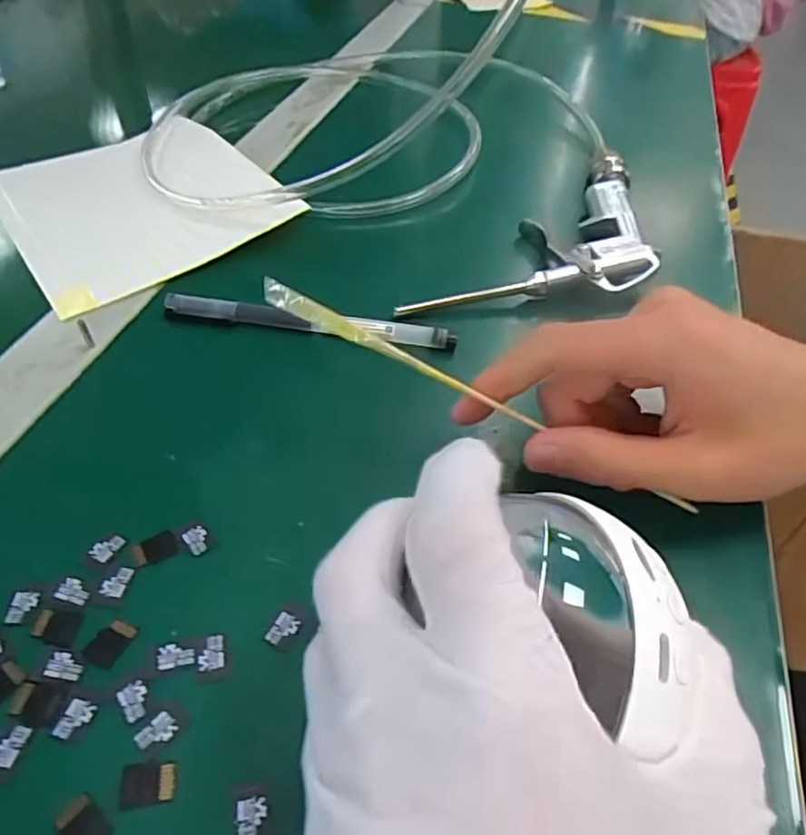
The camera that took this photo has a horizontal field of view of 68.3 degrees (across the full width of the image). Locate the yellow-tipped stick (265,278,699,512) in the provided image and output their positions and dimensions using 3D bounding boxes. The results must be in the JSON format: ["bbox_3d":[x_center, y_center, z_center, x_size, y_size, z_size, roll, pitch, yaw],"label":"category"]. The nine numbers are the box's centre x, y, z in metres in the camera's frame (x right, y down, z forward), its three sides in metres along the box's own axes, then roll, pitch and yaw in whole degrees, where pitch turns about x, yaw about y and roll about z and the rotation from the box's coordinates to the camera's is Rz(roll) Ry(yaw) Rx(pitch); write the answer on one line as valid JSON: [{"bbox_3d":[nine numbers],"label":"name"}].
[{"bbox_3d":[0.000,-0.023,0.225,0.113,0.006,0.007,26,50,-7],"label":"yellow-tipped stick"}]

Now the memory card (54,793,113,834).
[{"bbox_3d":[-0.088,0.112,0.162,0.015,0.004,0.011,35,54,24],"label":"memory card"}]

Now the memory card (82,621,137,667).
[{"bbox_3d":[-0.096,0.074,0.195,0.011,0.004,0.014,21,49,12],"label":"memory card"}]

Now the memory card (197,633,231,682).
[{"bbox_3d":[-0.062,0.078,0.194,0.010,0.004,0.015,-7,50,-13],"label":"memory card"}]

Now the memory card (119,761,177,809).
[{"bbox_3d":[-0.073,0.105,0.170,0.015,0.004,0.011,-2,48,-7],"label":"memory card"}]

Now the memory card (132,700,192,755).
[{"bbox_3d":[-0.073,0.094,0.179,0.015,0.004,0.010,-34,61,-31],"label":"memory card"}]

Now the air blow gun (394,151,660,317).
[{"bbox_3d":[0.098,-0.096,0.338,0.084,0.020,0.204,35,56,24],"label":"air blow gun"}]

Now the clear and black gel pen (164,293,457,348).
[{"bbox_3d":[-0.047,-0.048,0.299,0.144,0.011,0.011,8,49,3],"label":"clear and black gel pen"}]

